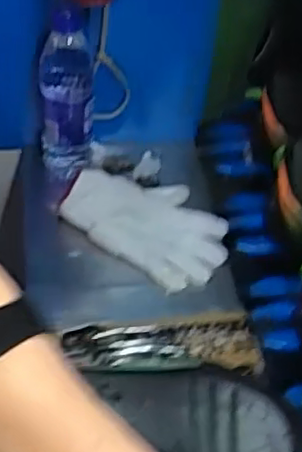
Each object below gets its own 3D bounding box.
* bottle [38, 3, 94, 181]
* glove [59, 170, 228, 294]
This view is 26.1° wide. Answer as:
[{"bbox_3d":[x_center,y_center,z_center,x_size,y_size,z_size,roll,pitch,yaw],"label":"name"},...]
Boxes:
[{"bbox_3d":[-0.102,-0.146,0.775,0.066,0.231,0.056,0,50,-4],"label":"bottle"},{"bbox_3d":[0.004,-0.012,0.784,0.187,0.051,0.125,30,54,20],"label":"glove"}]

